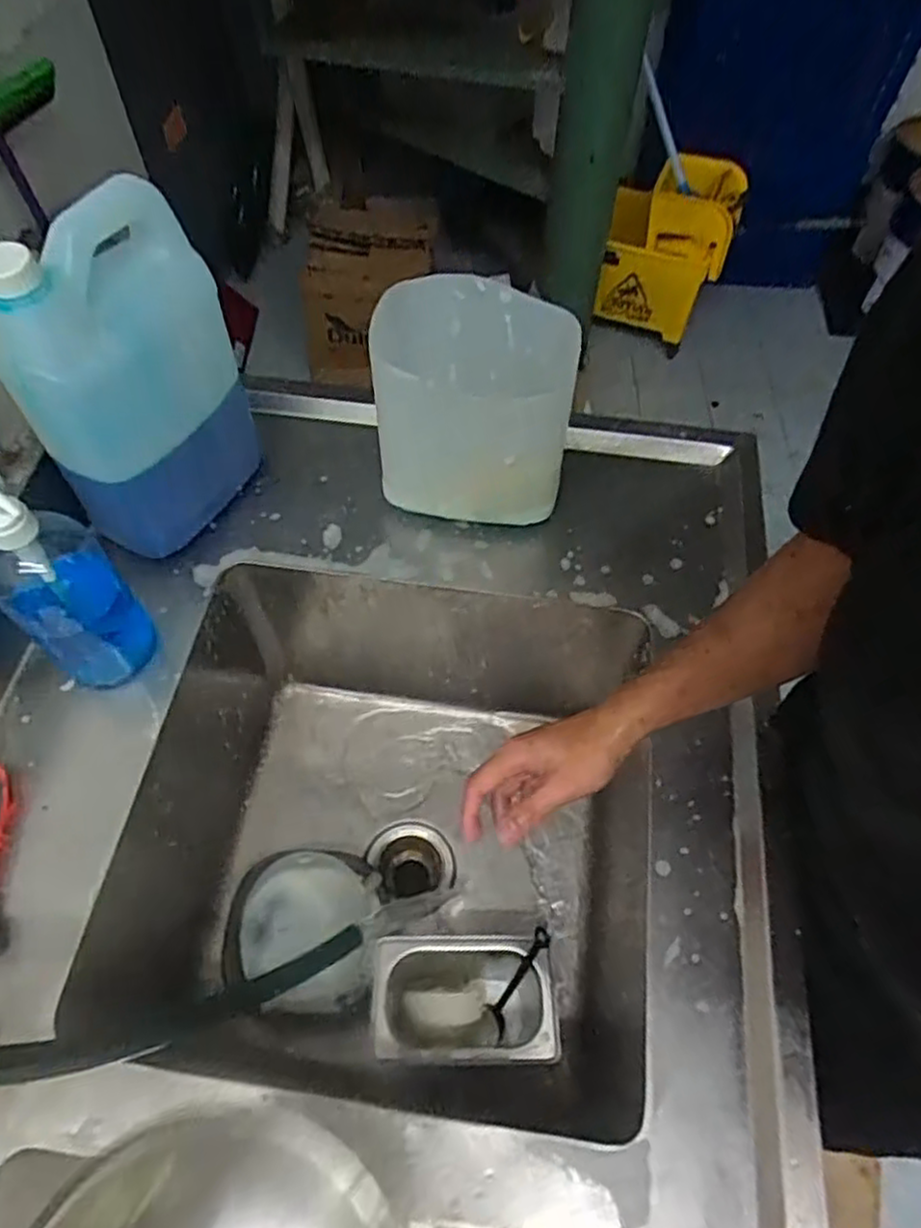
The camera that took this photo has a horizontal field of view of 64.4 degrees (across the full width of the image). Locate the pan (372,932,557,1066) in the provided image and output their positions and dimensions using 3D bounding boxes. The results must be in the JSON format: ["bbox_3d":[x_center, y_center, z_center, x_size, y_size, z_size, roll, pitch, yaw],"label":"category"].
[{"bbox_3d":[0.004,0.402,0.761,0.175,0.117,0.111,0,59,0],"label":"pan"}]

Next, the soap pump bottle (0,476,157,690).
[{"bbox_3d":[-0.341,-0.025,0.620,0.092,0.251,0.071,-36,66,-20],"label":"soap pump bottle"}]

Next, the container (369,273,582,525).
[{"bbox_3d":[0.012,-0.199,0.739,0.185,0.214,0.138,2,59,1],"label":"container"}]

